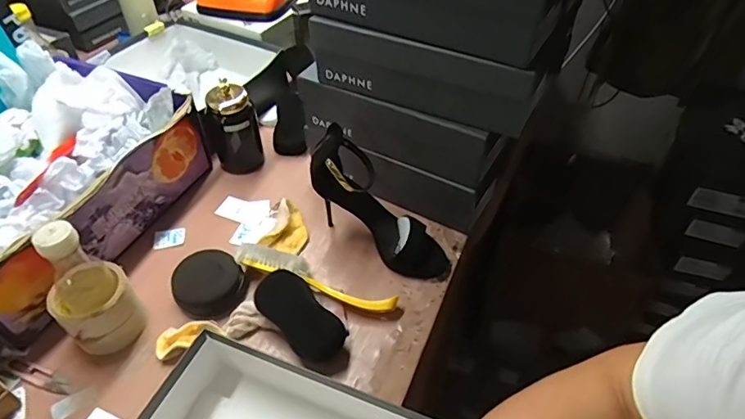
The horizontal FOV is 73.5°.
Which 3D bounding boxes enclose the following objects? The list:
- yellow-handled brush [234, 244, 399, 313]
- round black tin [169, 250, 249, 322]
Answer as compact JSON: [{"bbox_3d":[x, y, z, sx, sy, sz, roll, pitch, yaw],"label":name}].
[{"bbox_3d":[-0.077,0.091,0.672,0.228,0.042,0.030,15,48,14],"label":"yellow-handled brush"},{"bbox_3d":[-0.223,0.104,0.684,0.083,0.047,0.084,0,46,0],"label":"round black tin"}]

